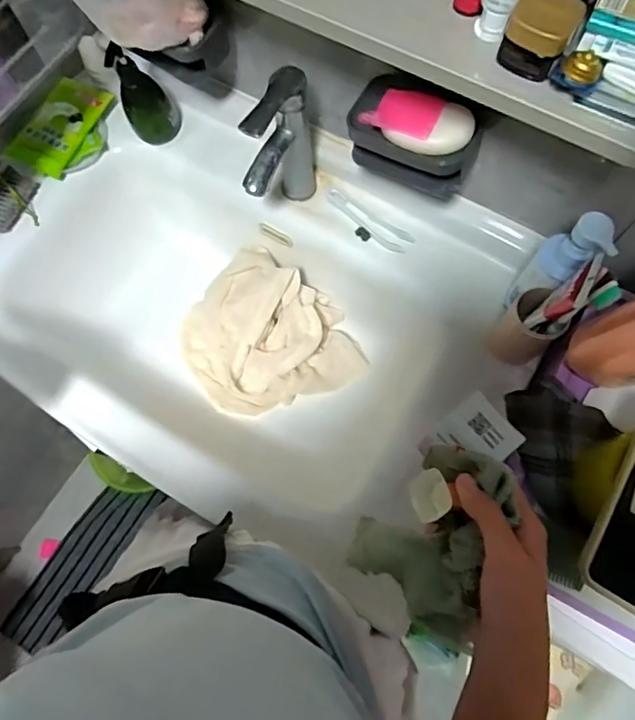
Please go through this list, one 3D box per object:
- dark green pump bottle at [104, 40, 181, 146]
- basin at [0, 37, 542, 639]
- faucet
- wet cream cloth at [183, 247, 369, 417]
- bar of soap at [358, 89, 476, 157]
[{"bbox_3d":[-0.232,-0.358,0.659,0.070,0.144,0.048,-22,73,-5],"label":"dark green pump bottle"},{"bbox_3d":[-0.116,-0.083,0.709,0.673,0.165,0.457,26,75,10],"label":"basin"},{"bbox_3d":[-0.042,-0.237,0.591,0.044,0.180,0.121,16,73,7],"label":"faucet"},{"bbox_3d":[-0.079,-0.038,0.720,0.230,0.118,0.232,-31,74,-8],"label":"wet cream cloth"},{"bbox_3d":[0.096,-0.230,0.481,0.106,0.022,0.051,22,74,9],"label":"bar of soap"}]

